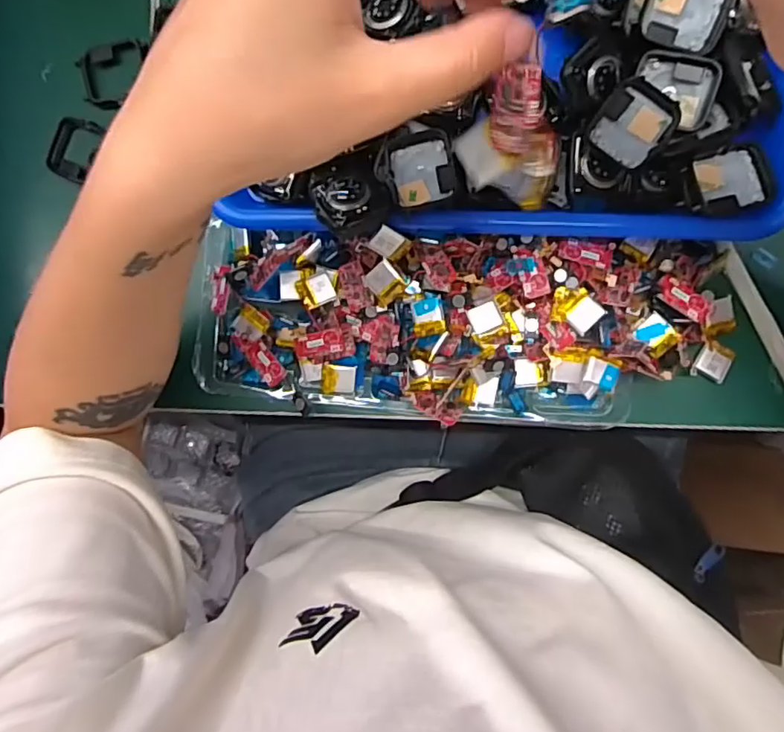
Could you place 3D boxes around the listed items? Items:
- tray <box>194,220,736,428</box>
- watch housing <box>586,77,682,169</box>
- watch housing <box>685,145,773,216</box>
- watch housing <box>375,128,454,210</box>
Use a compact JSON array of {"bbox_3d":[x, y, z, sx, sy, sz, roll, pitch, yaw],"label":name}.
[{"bbox_3d":[0.041,-0.021,0.333,0.316,0.040,0.109,3,91,4],"label":"tray"},{"bbox_3d":[0.126,-0.127,0.298,0.037,0.006,0.043,36,93,3],"label":"watch housing"},{"bbox_3d":[0.178,-0.098,0.301,0.043,0.011,0.034,-18,89,4],"label":"watch housing"},{"bbox_3d":[0.012,-0.107,0.309,0.041,0.011,0.044,-3,90,4],"label":"watch housing"}]

